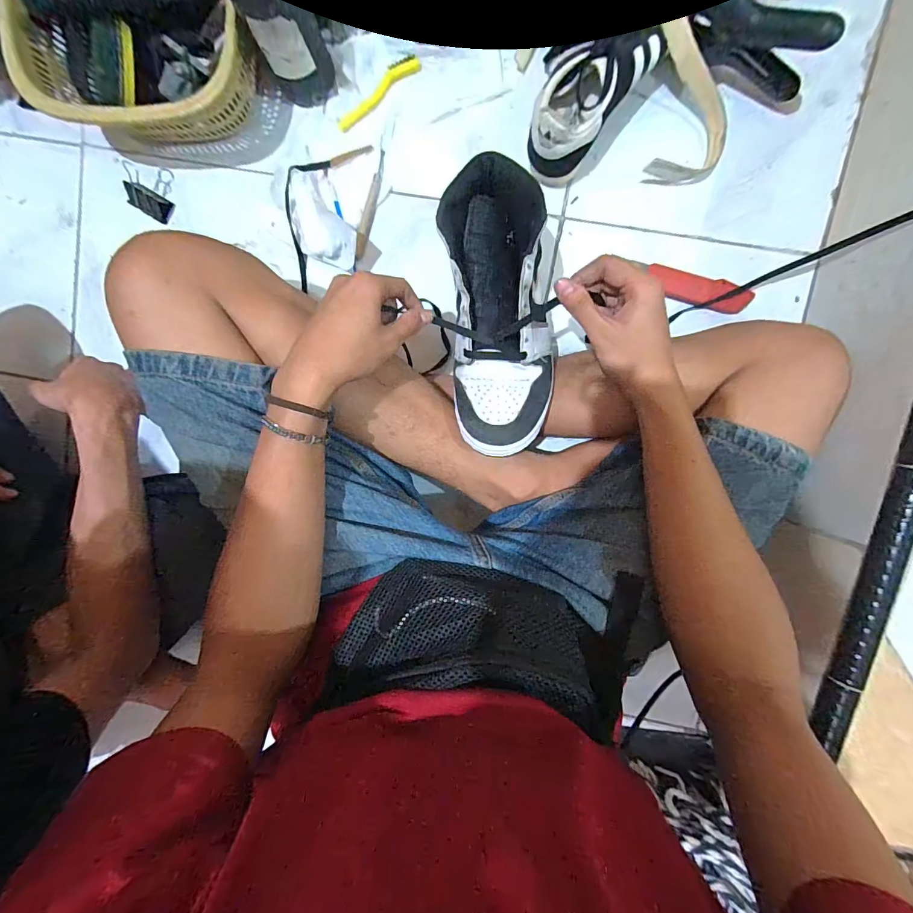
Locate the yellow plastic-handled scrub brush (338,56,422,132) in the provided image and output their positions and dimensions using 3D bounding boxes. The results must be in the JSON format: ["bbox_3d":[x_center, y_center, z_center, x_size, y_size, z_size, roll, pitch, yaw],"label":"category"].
[{"bbox_3d":[-0.090,-0.414,0.458,0.111,0.008,0.018,-32,93,8],"label":"yellow plastic-handled scrub brush"}]

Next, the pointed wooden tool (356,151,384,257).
[{"bbox_3d":[-0.103,-0.297,0.478,0.012,0.010,0.120,17,98,3],"label":"pointed wooden tool"}]

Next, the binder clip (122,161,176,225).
[{"bbox_3d":[-0.371,-0.322,0.484,0.042,0.031,0.059,15,98,3],"label":"binder clip"}]

